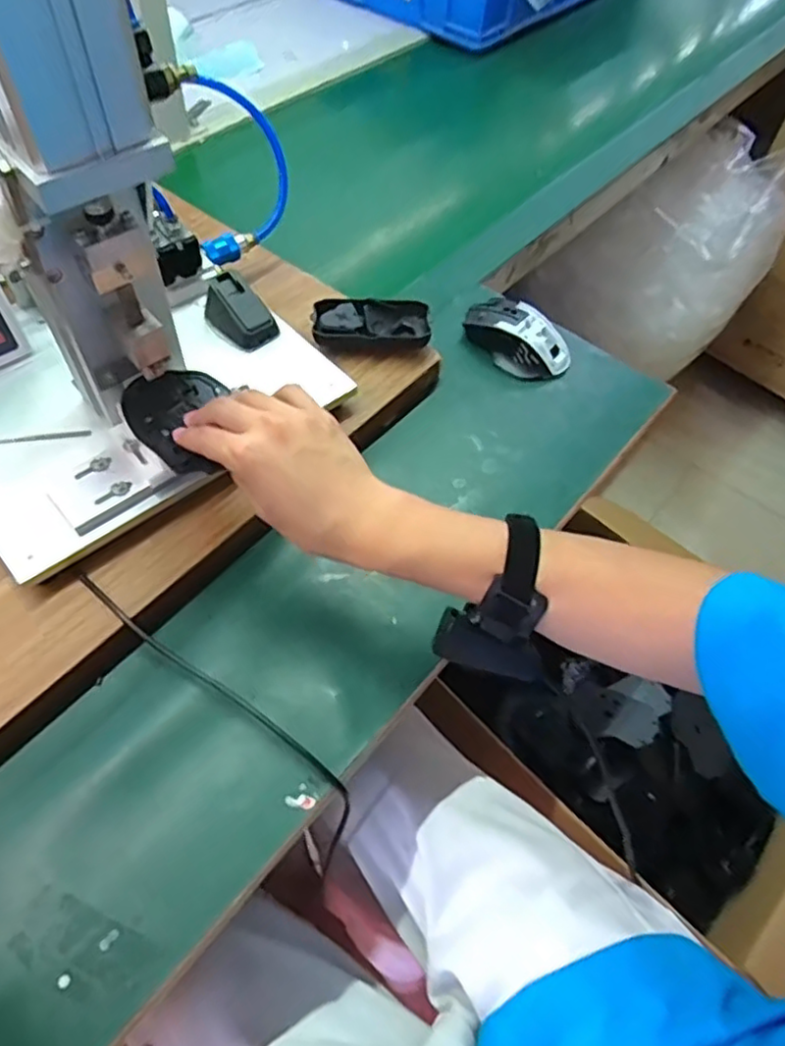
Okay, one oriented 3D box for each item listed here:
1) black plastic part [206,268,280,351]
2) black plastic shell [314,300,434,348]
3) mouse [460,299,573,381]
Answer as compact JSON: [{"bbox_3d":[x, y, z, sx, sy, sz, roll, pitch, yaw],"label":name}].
[{"bbox_3d":[-0.135,-0.188,0.585,0.041,0.038,0.064,-38,67,-25],"label":"black plastic part"},{"bbox_3d":[-0.019,-0.184,0.626,0.108,0.033,0.046,-2,57,-5],"label":"black plastic shell"},{"bbox_3d":[0.125,-0.191,0.664,0.113,0.036,0.058,37,62,19],"label":"mouse"}]

